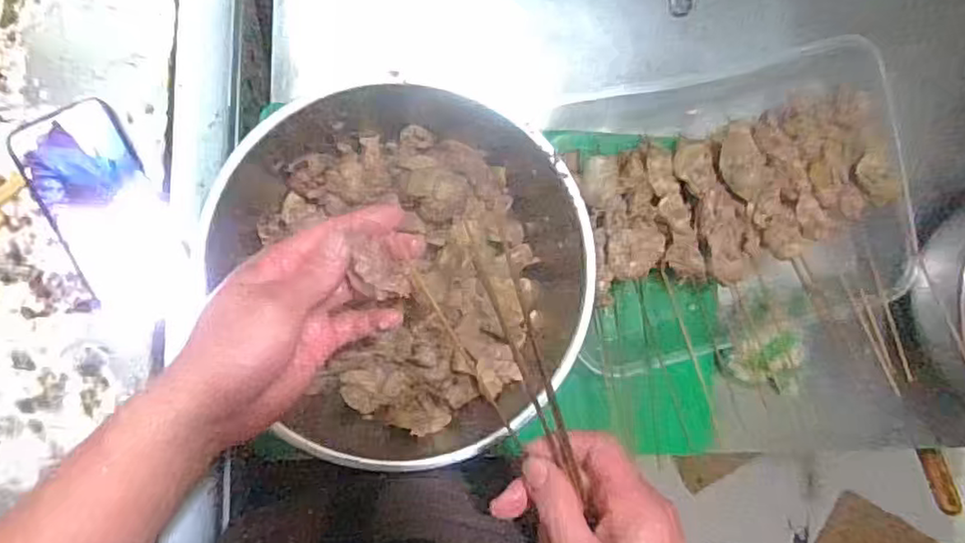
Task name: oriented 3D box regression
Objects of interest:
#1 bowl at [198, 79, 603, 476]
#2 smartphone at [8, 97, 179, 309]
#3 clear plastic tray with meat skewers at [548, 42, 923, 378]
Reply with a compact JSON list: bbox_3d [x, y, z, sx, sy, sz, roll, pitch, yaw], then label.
[{"bbox_3d":[-0.074,-0.001,0.535,0.312,0.097,0.307,0,91,-7],"label":"bowl"},{"bbox_3d":[-0.302,-0.055,0.498,0.074,0.015,0.153,-22,94,-8],"label":"smartphone"},{"bbox_3d":[0.242,-0.069,0.630,0.343,0.094,0.267,-12,92,-9],"label":"clear plastic tray with meat skewers"}]

